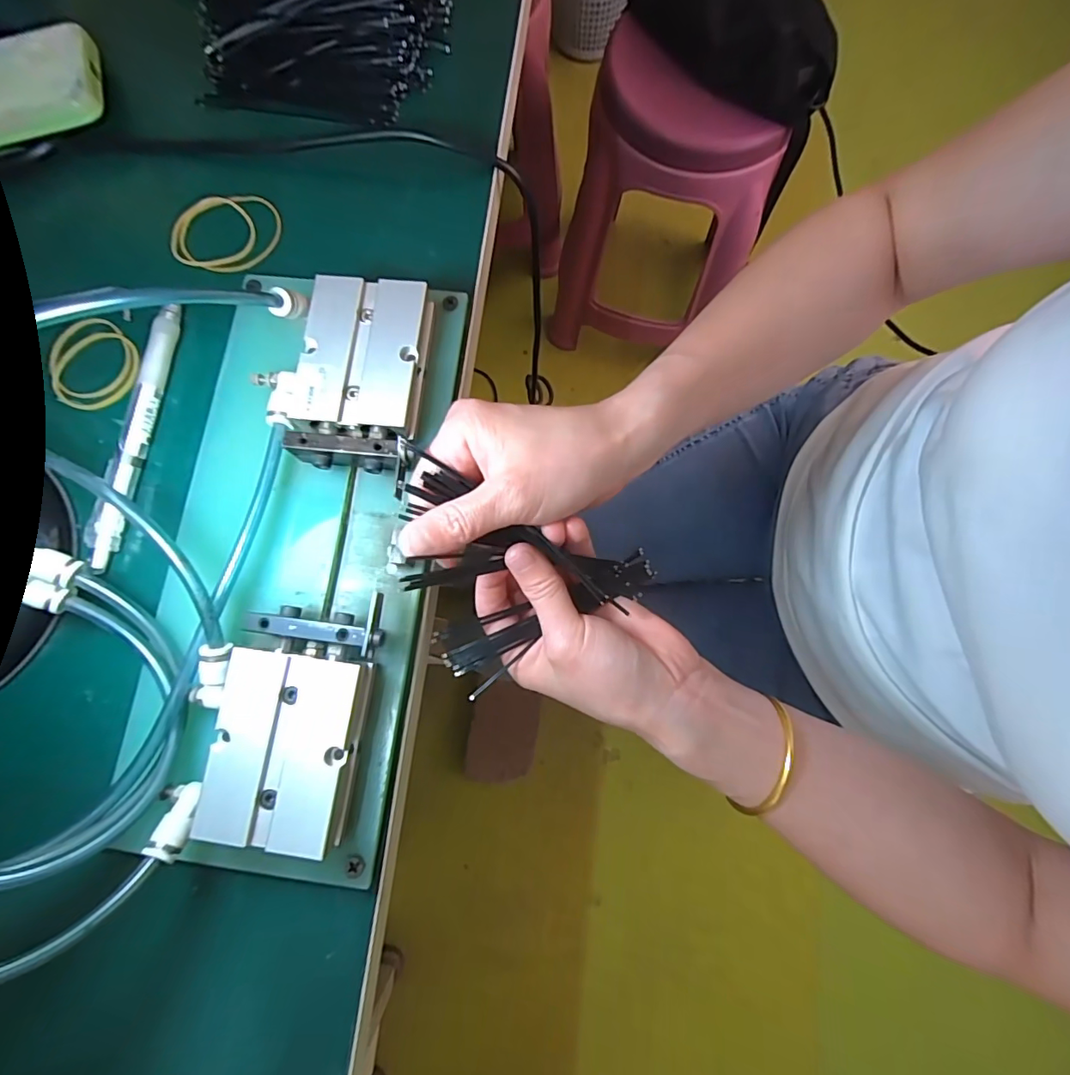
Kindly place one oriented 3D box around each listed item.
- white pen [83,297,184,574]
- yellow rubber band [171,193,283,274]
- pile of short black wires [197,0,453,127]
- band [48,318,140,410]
[{"bbox_3d":[-0.200,-0.054,0.253,0.011,0.011,0.138,8,79,2],"label":"white pen"},{"bbox_3d":[-0.173,-0.172,0.280,0.060,0.004,0.048,4,79,1],"label":"yellow rubber band"},{"bbox_3d":[-0.125,-0.301,0.295,0.138,0.032,0.099,9,79,2],"label":"pile of short black wires"},{"bbox_3d":[-0.236,-0.092,0.265,0.050,0.004,0.047,0,79,0],"label":"band"}]

